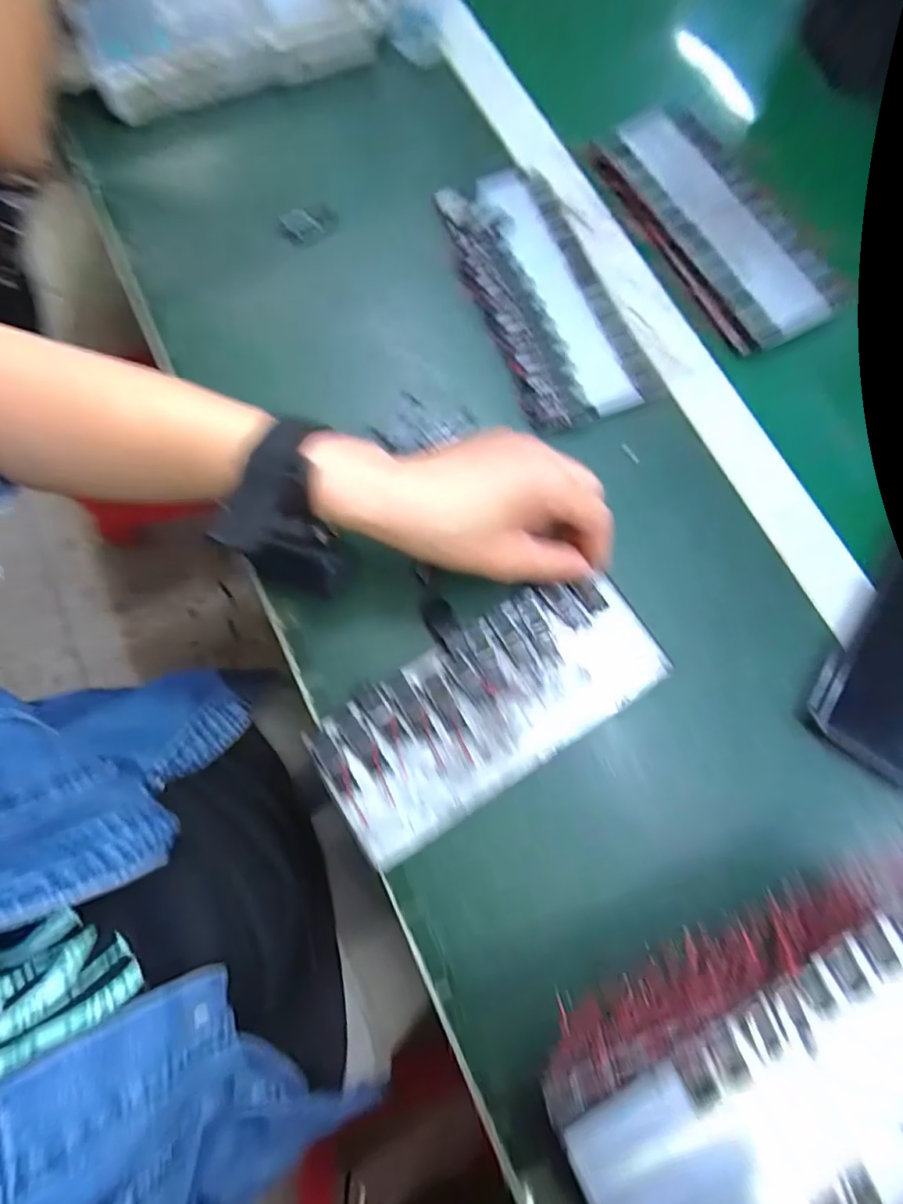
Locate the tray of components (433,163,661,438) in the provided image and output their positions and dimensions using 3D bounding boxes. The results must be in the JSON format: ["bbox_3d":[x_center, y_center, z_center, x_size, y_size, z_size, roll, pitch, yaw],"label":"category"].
[{"bbox_3d":[0.063,-0.216,0.377,0.088,0.010,0.203,-19,76,-10],"label":"tray of components"}]

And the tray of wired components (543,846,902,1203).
[{"bbox_3d":[0.146,0.206,0.240,0.204,0.056,0.118,-20,76,-10],"label":"tray of wired components"}]

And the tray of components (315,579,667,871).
[{"bbox_3d":[0.023,0.057,0.307,0.198,0.009,0.085,-30,77,-8],"label":"tray of components"}]

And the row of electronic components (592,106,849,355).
[{"bbox_3d":[0.191,-0.274,0.387,0.085,0.017,0.201,-29,77,-6],"label":"row of electronic components"}]

